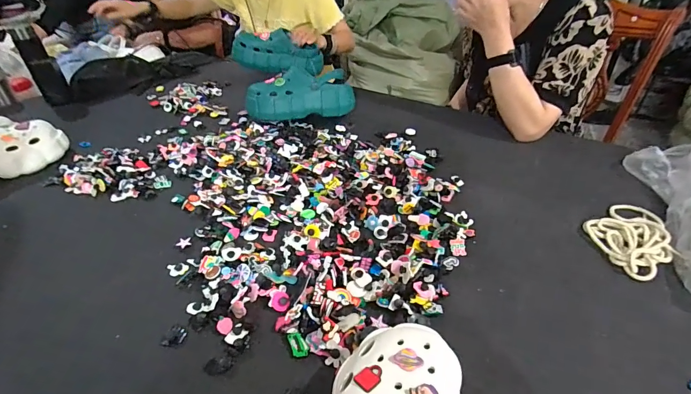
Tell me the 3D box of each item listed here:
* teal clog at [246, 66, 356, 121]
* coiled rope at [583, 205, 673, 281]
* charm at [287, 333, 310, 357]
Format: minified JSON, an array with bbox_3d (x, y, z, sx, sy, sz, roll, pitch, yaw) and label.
[{"bbox_3d":[-0.109,-0.240,0.901,0.255,0.114,0.106,-5,38,-1],"label":"teal clog"},{"bbox_3d":[0.443,0.056,0.562,0.162,0.018,0.107,-26,43,-25],"label":"coiled rope"},{"bbox_3d":[-0.058,0.180,0.446,0.020,0.007,0.033,-19,41,-18],"label":"charm"}]

